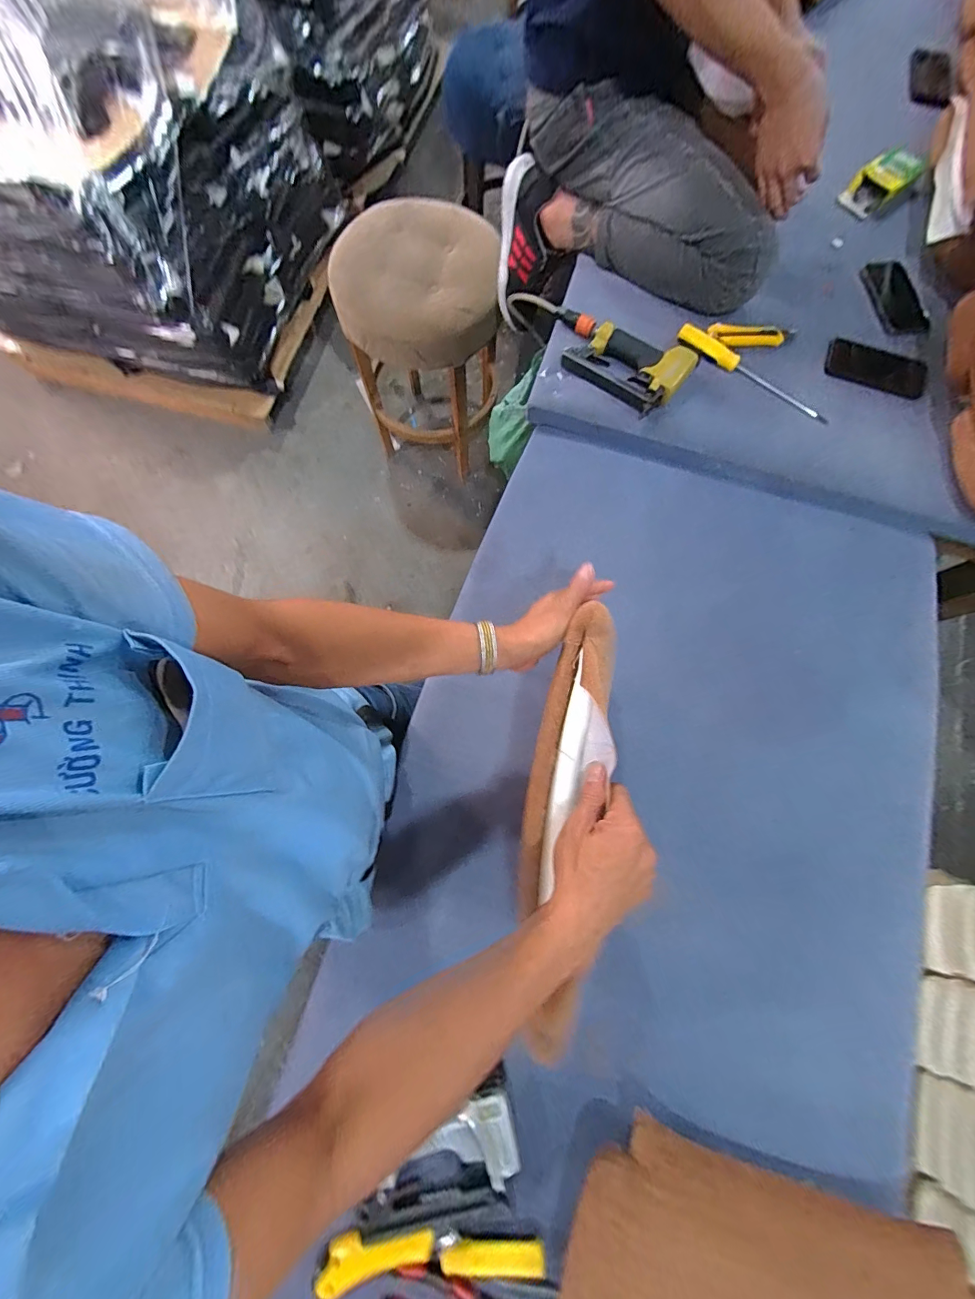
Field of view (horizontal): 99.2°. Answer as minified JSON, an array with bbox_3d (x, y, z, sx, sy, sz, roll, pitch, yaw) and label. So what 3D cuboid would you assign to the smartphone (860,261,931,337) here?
[{"bbox_3d":[0.730,-0.630,0.743,0.083,0.008,0.160,-10,77,-3],"label":"smartphone"}]

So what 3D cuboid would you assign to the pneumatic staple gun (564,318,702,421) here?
[{"bbox_3d":[0.228,-0.488,0.700,0.210,0.051,0.118,39,79,8],"label":"pneumatic staple gun"}]

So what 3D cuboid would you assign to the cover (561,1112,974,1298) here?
[{"bbox_3d":[0.290,0.673,0.419,0.421,0.050,0.221,17,77,3],"label":"cover"}]

